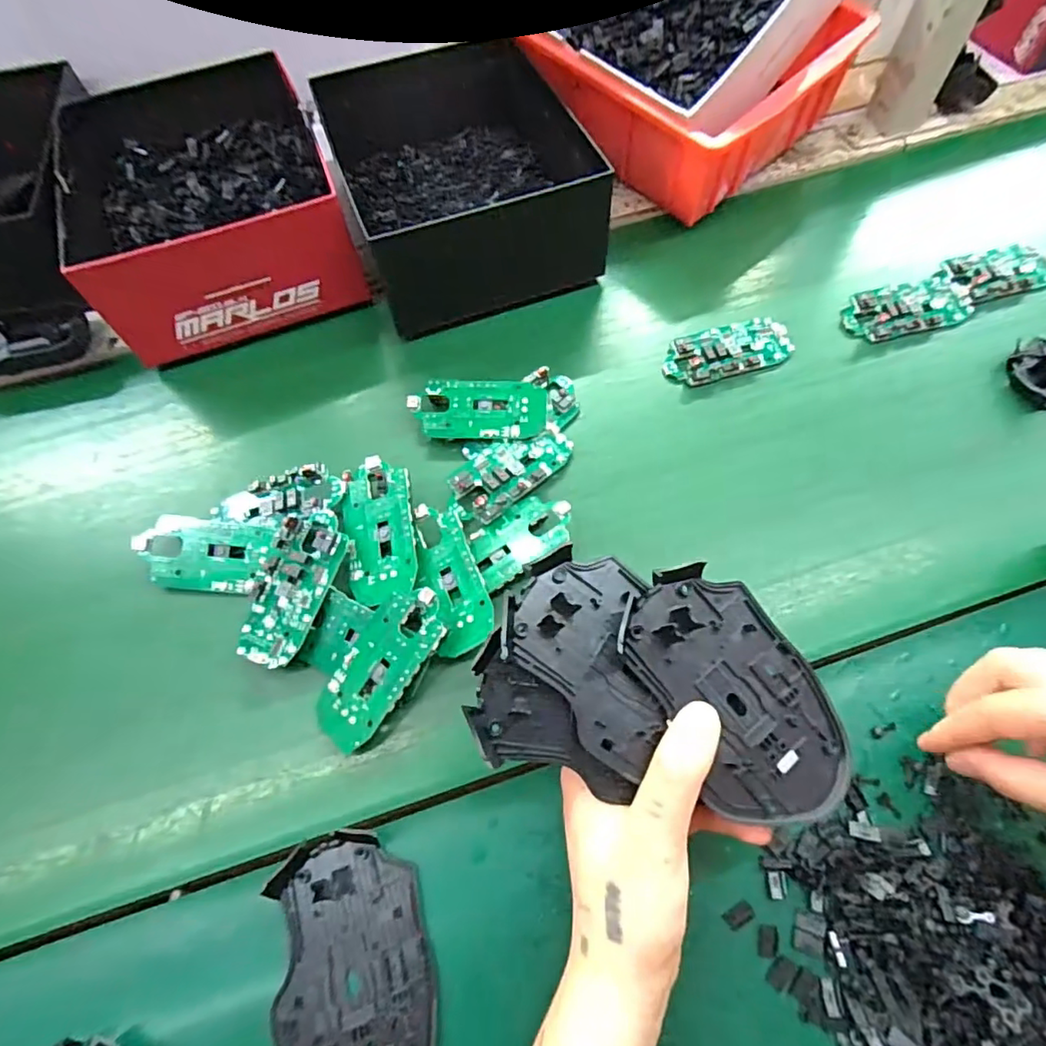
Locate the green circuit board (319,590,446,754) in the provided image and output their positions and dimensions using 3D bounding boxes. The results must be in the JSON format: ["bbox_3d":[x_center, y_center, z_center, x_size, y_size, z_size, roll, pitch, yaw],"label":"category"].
[{"bbox_3d":[-0.083,0.082,0.331,0.046,0.007,0.099,33,85,28],"label":"green circuit board"}]

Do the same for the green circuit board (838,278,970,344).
[{"bbox_3d":[0.302,-0.170,0.446,0.098,0.014,0.046,-13,64,-3],"label":"green circuit board"}]

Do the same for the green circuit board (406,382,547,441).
[{"bbox_3d":[-0.032,-0.082,0.412,0.097,0.014,0.044,-1,64,3],"label":"green circuit board"}]

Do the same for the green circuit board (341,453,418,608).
[{"bbox_3d":[-0.092,0.002,0.367,0.045,0.011,0.097,-10,64,-2],"label":"green circuit board"}]

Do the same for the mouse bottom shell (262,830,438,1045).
[{"bbox_3d":[-0.081,0.214,0.273,0.071,0.014,0.114,-12,64,-3],"label":"mouse bottom shell"}]

